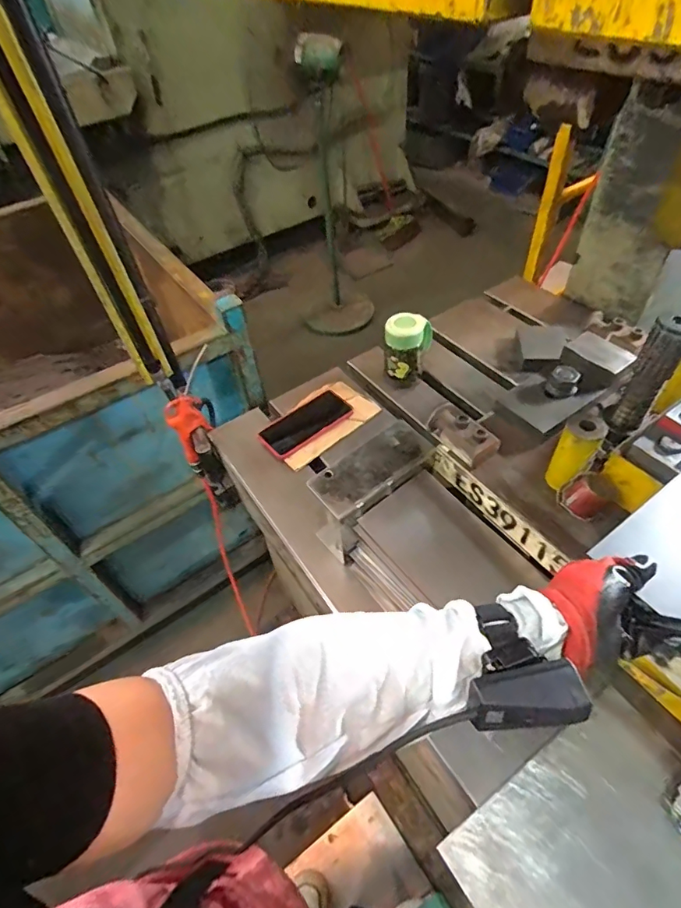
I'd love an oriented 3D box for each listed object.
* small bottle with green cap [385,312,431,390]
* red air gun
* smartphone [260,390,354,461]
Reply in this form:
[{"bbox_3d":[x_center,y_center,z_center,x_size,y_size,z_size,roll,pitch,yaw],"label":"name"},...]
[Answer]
[{"bbox_3d":[0.121,-0.188,0.857,0.076,0.126,0.071,5,50,10],"label":"small bottle with green cap"},{"bbox_3d":[-0.254,-0.066,0.853,0.034,0.245,0.095,32,59,28],"label":"red air gun"},{"bbox_3d":[-0.062,-0.054,0.833,0.156,0.013,0.083,-38,58,-17],"label":"smartphone"}]

